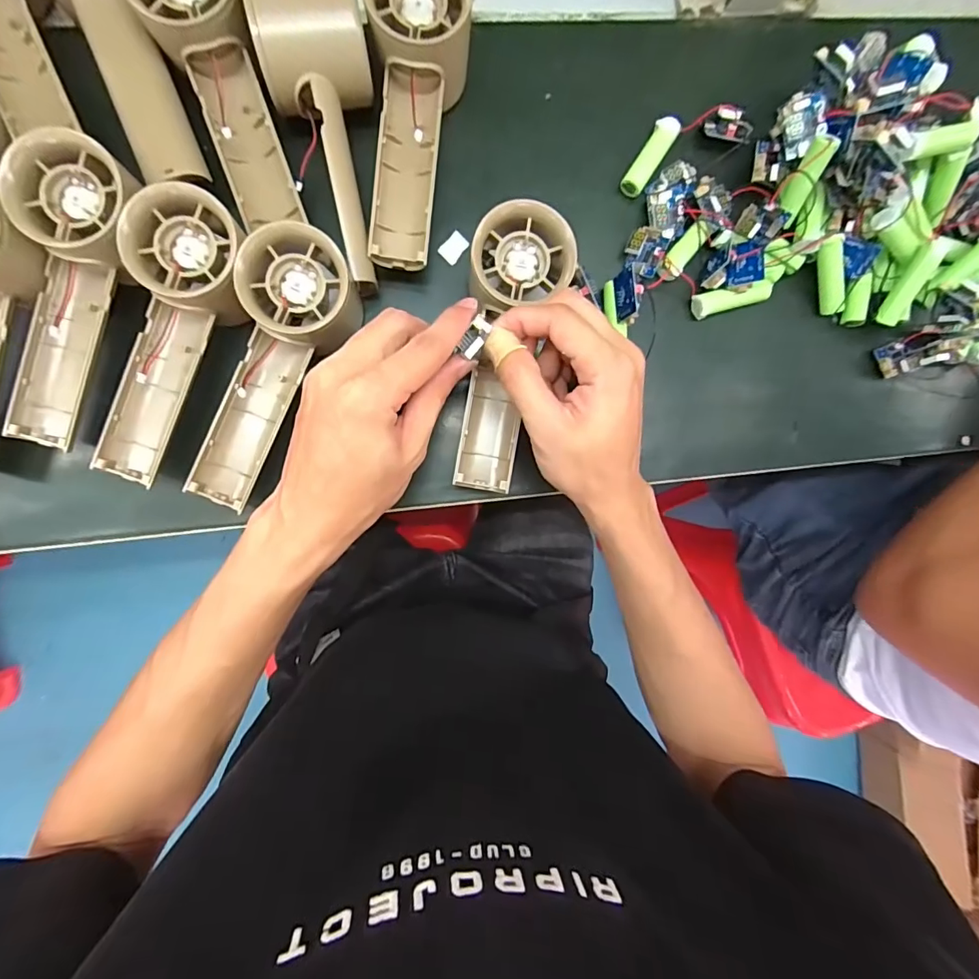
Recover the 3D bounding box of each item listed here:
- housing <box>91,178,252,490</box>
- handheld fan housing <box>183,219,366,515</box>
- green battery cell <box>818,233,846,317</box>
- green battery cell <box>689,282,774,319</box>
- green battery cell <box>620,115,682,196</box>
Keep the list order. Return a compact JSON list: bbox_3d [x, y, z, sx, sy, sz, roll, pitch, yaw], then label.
[{"bbox_3d":[-0.174,-0.079,0.260,0.060,0.034,0.156,22,103,-7],"label":"housing"},{"bbox_3d":[-0.122,-0.063,0.267,0.060,0.032,0.157,25,103,-7],"label":"handheld fan housing"},{"bbox_3d":[0.228,-0.142,0.312,0.013,0.015,0.049,-21,114,-4],"label":"green battery cell"},{"bbox_3d":[0.160,-0.127,0.310,0.050,0.012,0.015,-16,95,-5],"label":"green battery cell"},{"bbox_3d":[0.104,-0.216,0.307,0.016,0.015,0.051,34,89,-7],"label":"green battery cell"}]

